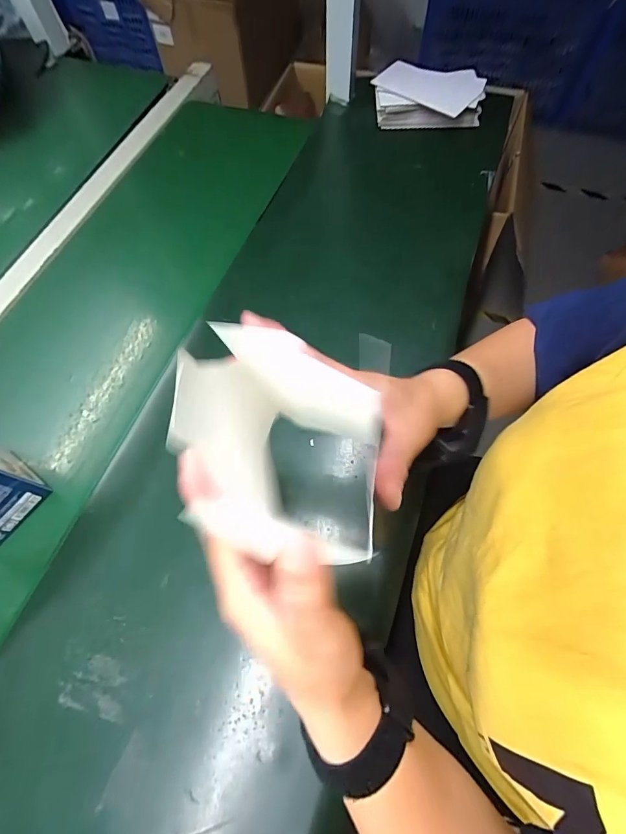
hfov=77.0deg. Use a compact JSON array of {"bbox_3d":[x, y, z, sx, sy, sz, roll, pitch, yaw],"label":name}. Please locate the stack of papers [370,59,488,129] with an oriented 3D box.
[{"bbox_3d":[0.190,-0.524,0.648,0.175,0.047,0.116,-5,67,-1],"label":"stack of papers"}]

